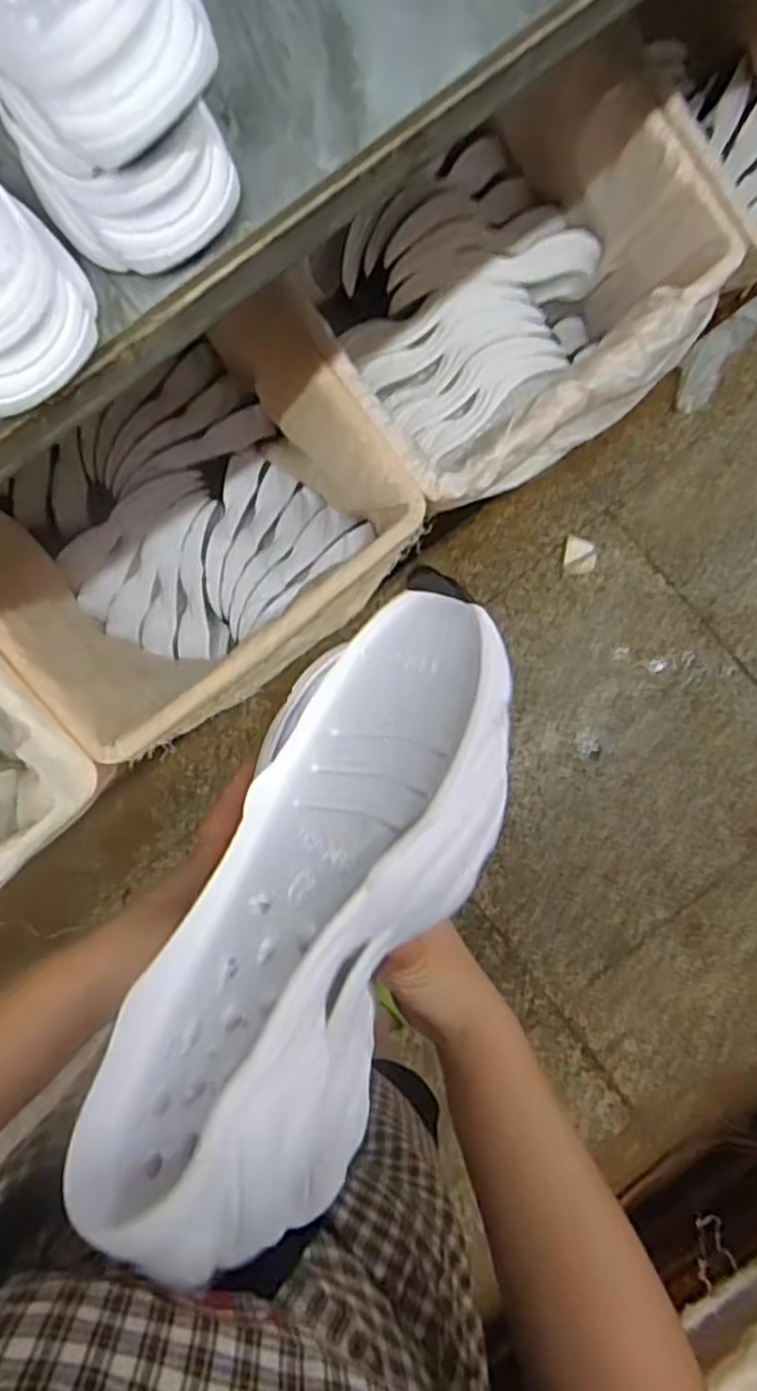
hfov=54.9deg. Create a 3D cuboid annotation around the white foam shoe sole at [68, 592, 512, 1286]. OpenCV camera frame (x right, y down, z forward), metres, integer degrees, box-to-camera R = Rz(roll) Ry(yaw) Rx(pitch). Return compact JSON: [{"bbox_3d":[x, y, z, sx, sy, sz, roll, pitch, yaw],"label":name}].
[{"bbox_3d":[-0.023,0.084,0.297,0.118,0.062,0.254,15,74,47],"label":"white foam shoe sole"}]

